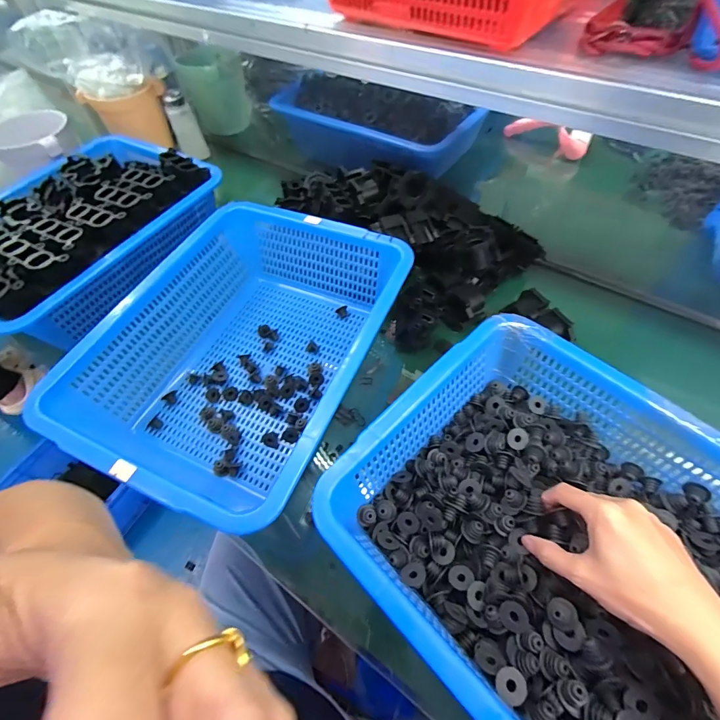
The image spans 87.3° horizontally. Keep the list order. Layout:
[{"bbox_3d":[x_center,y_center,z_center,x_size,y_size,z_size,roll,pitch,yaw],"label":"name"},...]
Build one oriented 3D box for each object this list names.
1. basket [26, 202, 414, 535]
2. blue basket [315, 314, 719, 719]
[{"bbox_3d":[-0.146,-0.018,0.492,0.294,0.127,0.407,25,61,19],"label":"basket"},{"bbox_3d":[0.191,0.161,0.325,0.294,0.077,0.387,-40,63,-21],"label":"blue basket"}]

